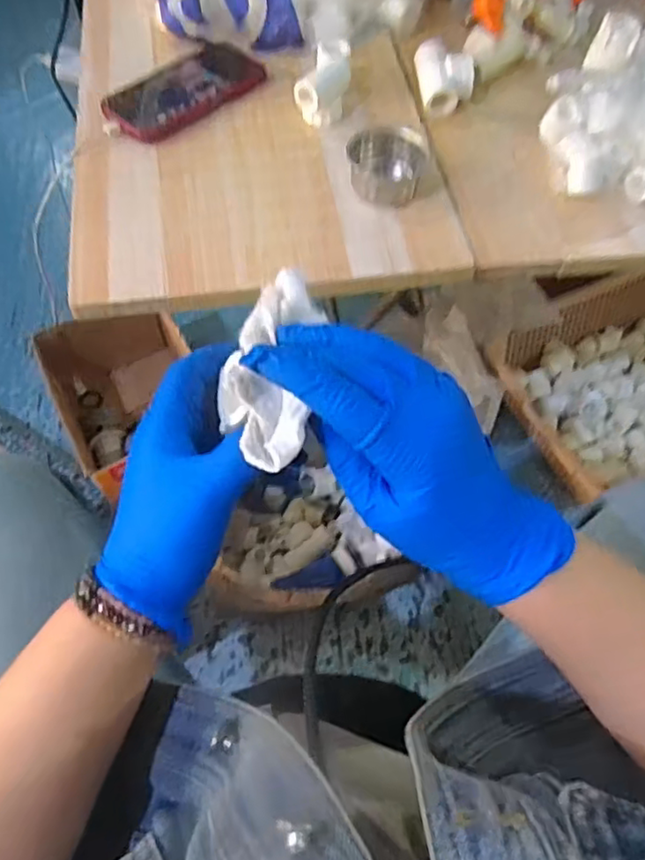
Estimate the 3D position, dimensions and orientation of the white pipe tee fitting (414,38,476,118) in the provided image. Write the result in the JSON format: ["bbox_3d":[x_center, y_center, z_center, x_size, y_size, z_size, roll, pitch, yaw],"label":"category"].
[{"bbox_3d":[0.125,-0.363,0.663,0.053,0.038,0.072,-5,60,-4],"label":"white pipe tee fitting"}]

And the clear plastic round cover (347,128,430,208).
[{"bbox_3d":[0.059,-0.245,0.599,0.071,0.035,0.066,0,60,-1],"label":"clear plastic round cover"}]

